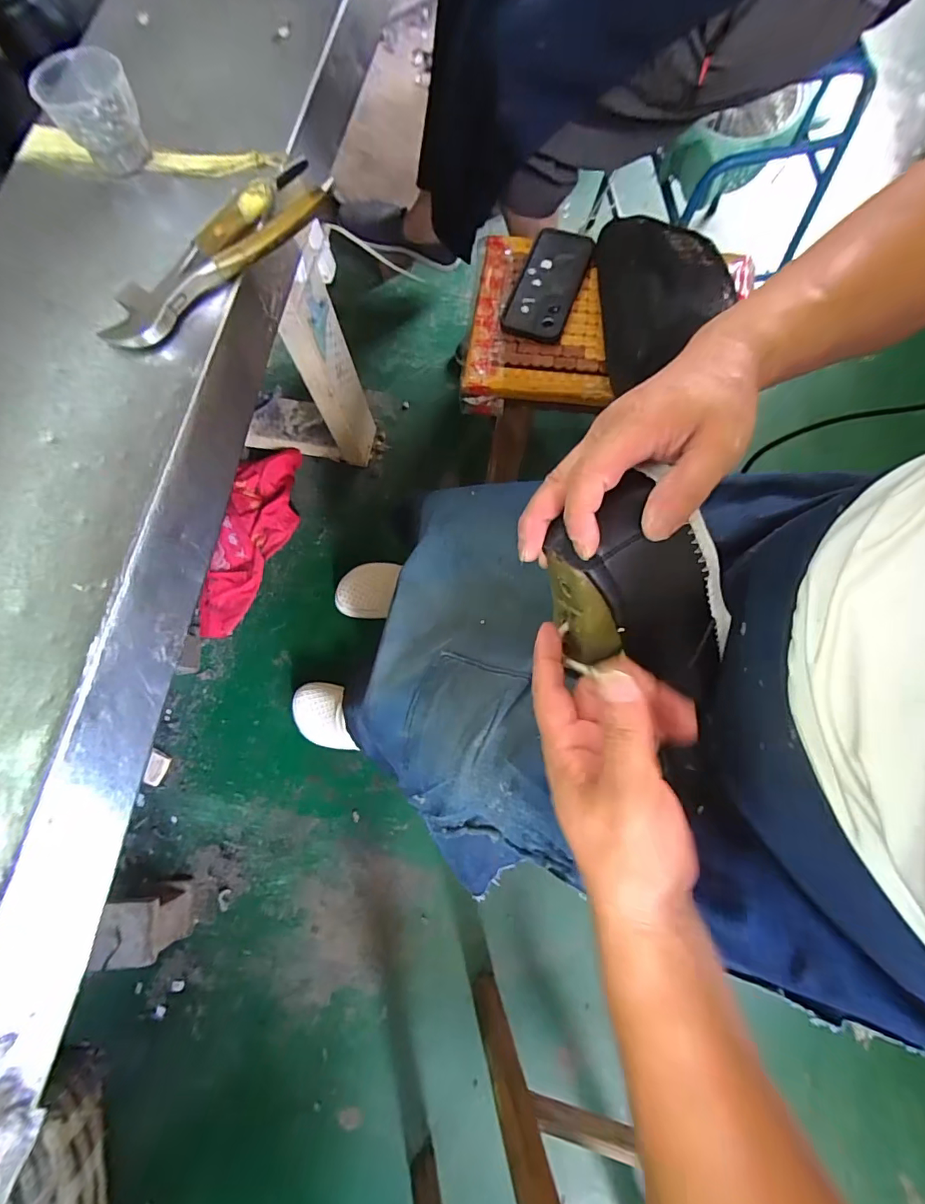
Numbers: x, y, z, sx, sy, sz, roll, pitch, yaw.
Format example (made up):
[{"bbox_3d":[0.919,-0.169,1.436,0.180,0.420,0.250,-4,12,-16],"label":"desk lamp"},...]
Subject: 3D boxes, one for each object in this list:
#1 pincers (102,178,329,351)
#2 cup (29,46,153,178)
[{"bbox_3d":[-0.182,-0.251,0.352,0.183,0.026,0.060,-40,78,-8],"label":"pincers"},{"bbox_3d":[-0.277,-0.370,0.372,0.064,0.052,0.060,-32,77,-6],"label":"cup"}]

